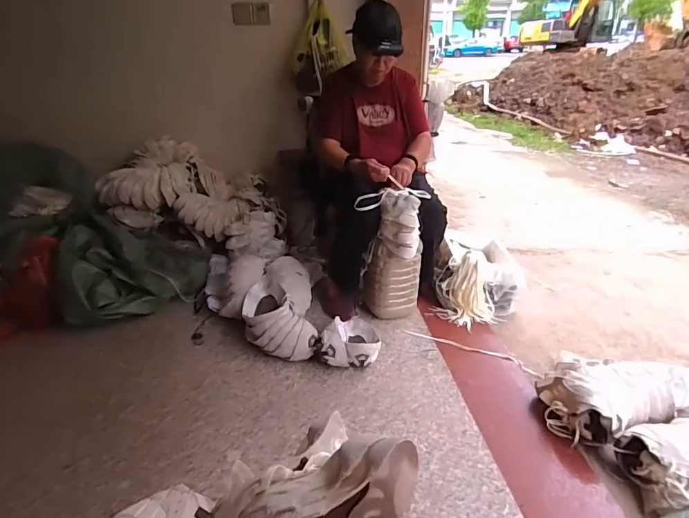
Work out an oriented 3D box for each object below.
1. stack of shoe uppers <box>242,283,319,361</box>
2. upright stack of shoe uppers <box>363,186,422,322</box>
[{"bbox_3d":[-0.224,0.211,1.417,0.170,0.147,0.296,-17,32,-31],"label":"stack of shoe uppers"},{"bbox_3d":[0.161,0.004,1.493,0.199,0.450,0.144,4,27,8],"label":"upright stack of shoe uppers"}]

